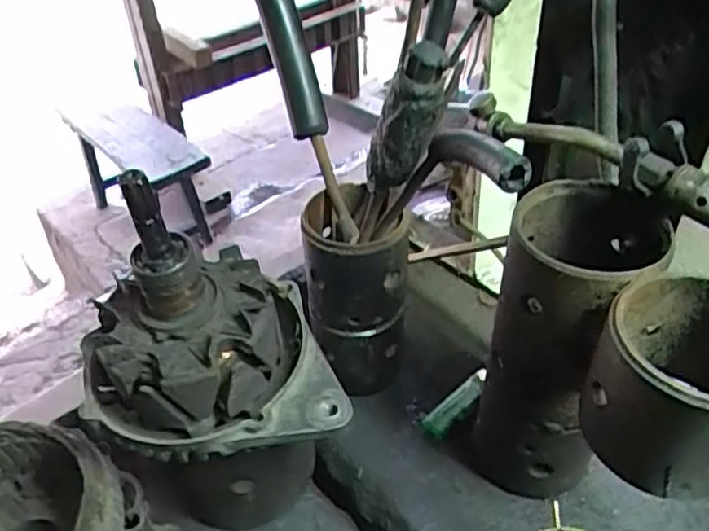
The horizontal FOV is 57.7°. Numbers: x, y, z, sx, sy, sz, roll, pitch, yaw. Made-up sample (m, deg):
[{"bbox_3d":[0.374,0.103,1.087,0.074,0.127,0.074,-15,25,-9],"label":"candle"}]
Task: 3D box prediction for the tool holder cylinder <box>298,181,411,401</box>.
[{"bbox_3d":[0.001,0.026,0.526,0.077,0.174,0.078,-9,41,-7],"label":"tool holder cylinder"}]

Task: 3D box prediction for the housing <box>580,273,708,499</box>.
[{"bbox_3d":[0.167,0.059,0.322,0.082,0.071,0.079,-2,41,1],"label":"housing"}]

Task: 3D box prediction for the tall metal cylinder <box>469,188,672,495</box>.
[{"bbox_3d":[0.138,0.063,0.441,0.085,0.230,0.090,22,47,26],"label":"tall metal cylinder"}]

